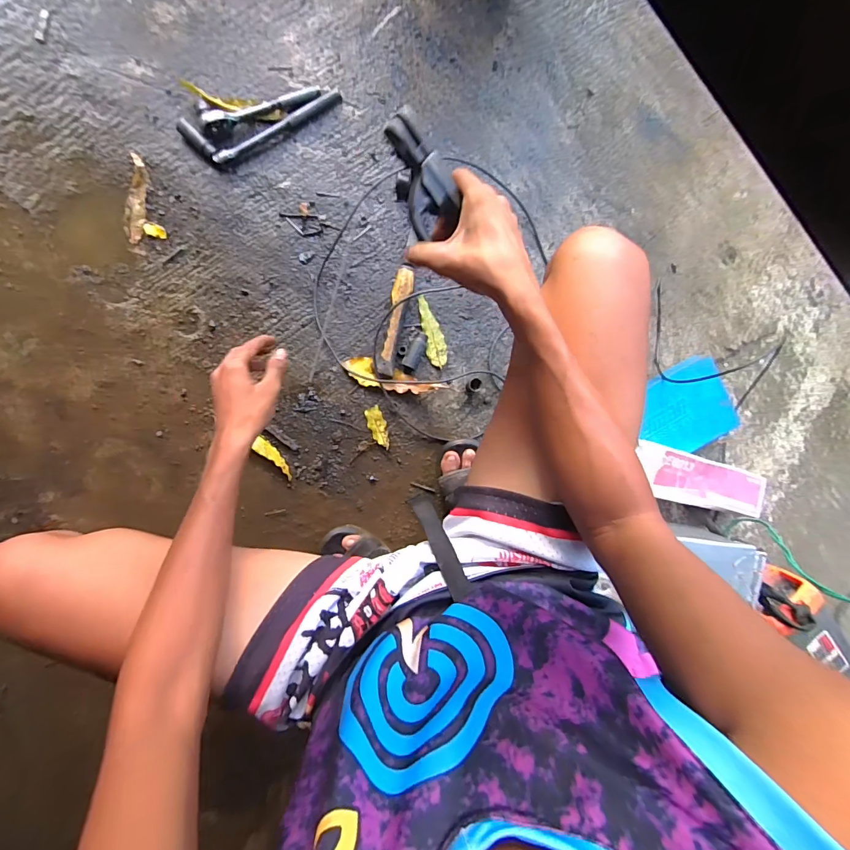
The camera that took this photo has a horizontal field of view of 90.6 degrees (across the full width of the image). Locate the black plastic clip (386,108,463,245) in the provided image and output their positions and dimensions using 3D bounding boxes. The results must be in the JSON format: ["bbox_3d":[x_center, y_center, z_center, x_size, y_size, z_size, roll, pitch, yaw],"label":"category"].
[{"bbox_3d":[-0.004,-0.219,0.382,0.053,0.030,0.106,-36,126,-3],"label":"black plastic clip"}]

